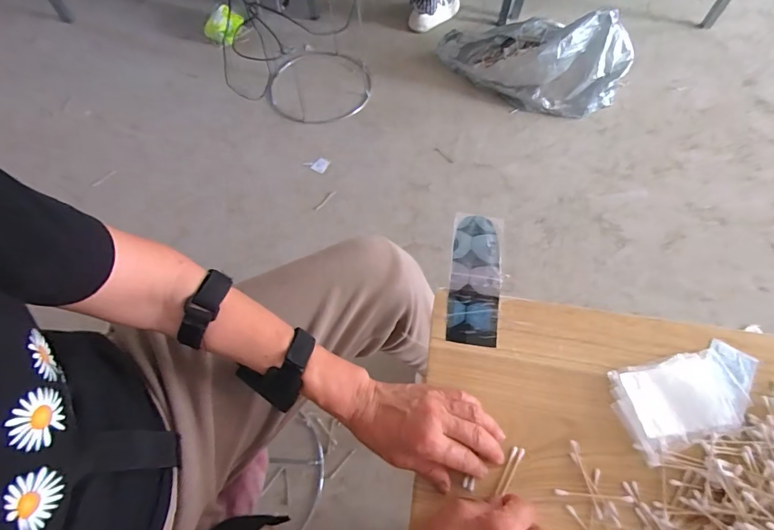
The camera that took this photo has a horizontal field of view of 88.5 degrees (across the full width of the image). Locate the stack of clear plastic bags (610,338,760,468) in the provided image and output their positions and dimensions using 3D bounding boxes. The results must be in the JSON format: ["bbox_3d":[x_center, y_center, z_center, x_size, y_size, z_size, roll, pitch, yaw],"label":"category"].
[{"bbox_3d":[0.337,0.140,0.435,0.176,0.013,0.089,-17,65,-7],"label":"stack of clear plastic bags"}]

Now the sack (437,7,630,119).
[{"bbox_3d":[0.475,-0.707,1.300,0.598,0.225,0.310,11,64,6],"label":"sack"}]

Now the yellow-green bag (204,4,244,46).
[{"bbox_3d":[-0.611,-0.882,1.476,0.147,0.103,0.118,31,68,15],"label":"yellow-green bag"}]

